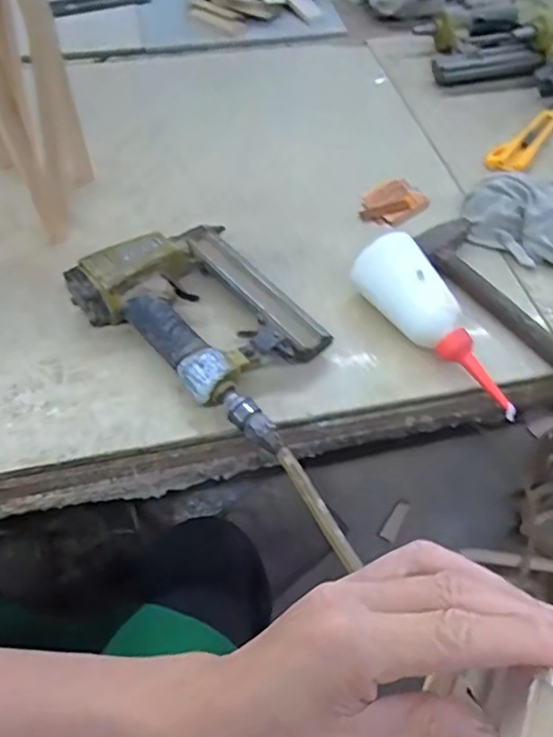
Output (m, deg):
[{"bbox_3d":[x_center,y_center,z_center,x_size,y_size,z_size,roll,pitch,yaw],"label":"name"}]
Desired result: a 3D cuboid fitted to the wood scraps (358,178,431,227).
[{"bbox_3d":[0.122,-0.174,0.609,0.070,0.026,0.040,-24,59,-18],"label":"wood scraps"}]

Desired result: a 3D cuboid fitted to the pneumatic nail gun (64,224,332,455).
[{"bbox_3d":[-0.050,-0.047,0.492,0.232,0.042,0.143,36,61,21],"label":"pneumatic nail gun"}]

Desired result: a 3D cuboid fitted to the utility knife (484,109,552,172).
[{"bbox_3d":[0.302,-0.274,0.692,0.042,0.011,0.151,35,61,20],"label":"utility knife"}]

